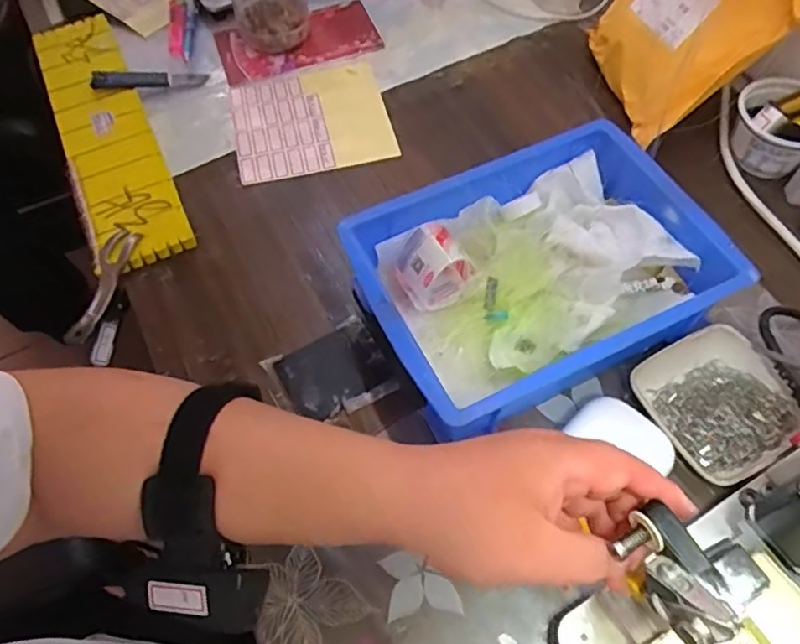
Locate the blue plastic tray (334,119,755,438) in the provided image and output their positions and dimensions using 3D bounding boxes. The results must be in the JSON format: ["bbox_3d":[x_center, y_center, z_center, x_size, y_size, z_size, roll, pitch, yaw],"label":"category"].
[{"bbox_3d":[0.097,-0.030,0.467,0.235,0.079,0.176,-24,60,-10],"label":"blue plastic tray"}]

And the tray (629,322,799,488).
[{"bbox_3d":[0.222,0.055,0.434,0.096,0.023,0.095,-30,62,-14],"label":"tray"}]

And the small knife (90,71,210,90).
[{"bbox_3d":[-0.254,-0.246,0.634,0.111,0.013,0.021,-7,58,-18],"label":"small knife"}]

